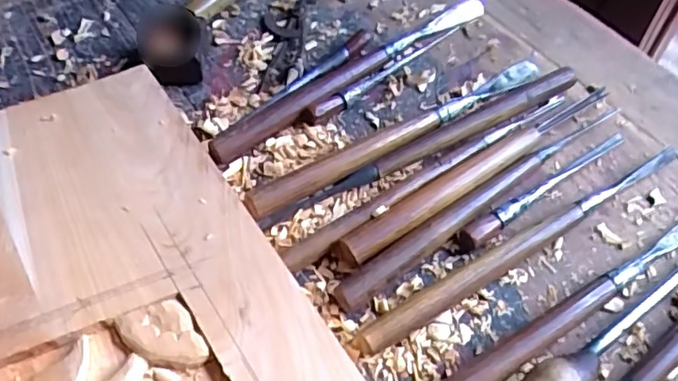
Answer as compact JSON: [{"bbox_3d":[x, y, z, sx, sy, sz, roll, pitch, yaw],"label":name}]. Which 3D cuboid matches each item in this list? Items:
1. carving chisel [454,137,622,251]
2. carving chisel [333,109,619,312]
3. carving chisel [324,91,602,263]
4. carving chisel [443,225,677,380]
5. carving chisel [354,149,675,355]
[{"bbox_3d":[0.137,-0.003,0.388,0.151,0.011,0.011,-30,60,-20],"label":"carving chisel"},{"bbox_3d":[0.096,0.003,0.380,0.241,0.014,0.018,-32,60,-21],"label":"carving chisel"},{"bbox_3d":[0.096,-0.015,0.392,0.226,0.014,0.022,-30,60,-20],"label":"carving chisel"},{"bbox_3d":[0.134,0.066,0.334,0.247,0.019,0.017,-28,59,-19],"label":"carving chisel"},{"bbox_3d":[0.116,0.028,0.362,0.249,0.018,0.021,-27,59,-19],"label":"carving chisel"}]

